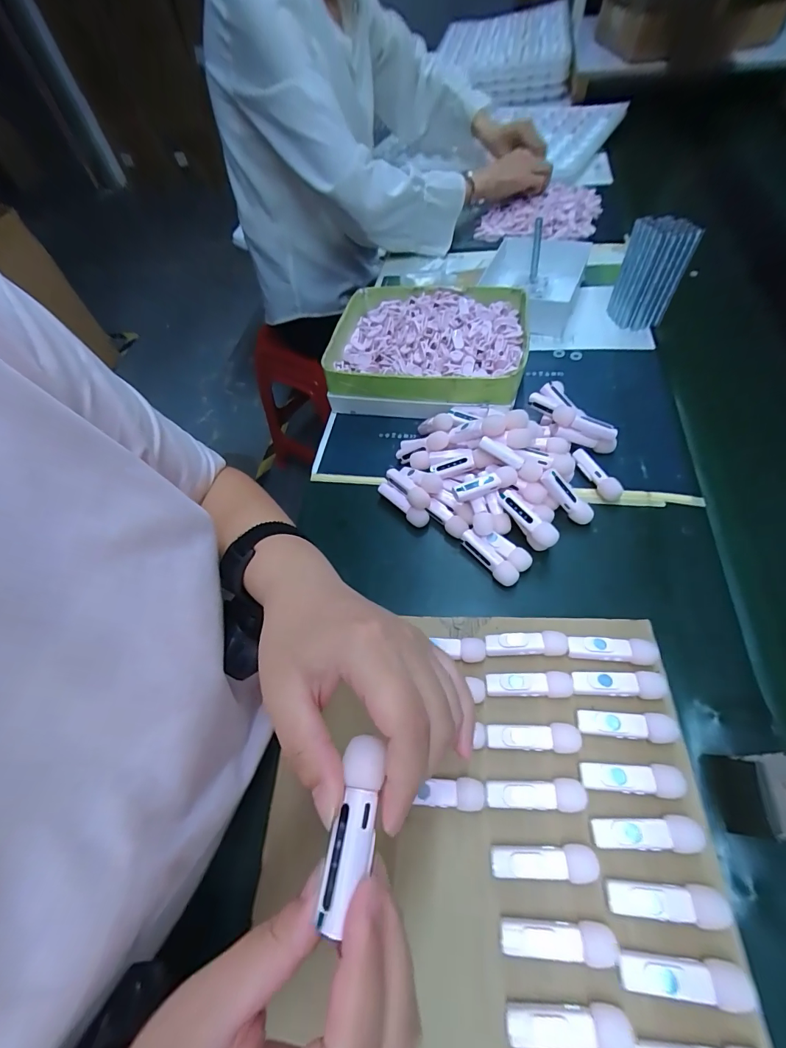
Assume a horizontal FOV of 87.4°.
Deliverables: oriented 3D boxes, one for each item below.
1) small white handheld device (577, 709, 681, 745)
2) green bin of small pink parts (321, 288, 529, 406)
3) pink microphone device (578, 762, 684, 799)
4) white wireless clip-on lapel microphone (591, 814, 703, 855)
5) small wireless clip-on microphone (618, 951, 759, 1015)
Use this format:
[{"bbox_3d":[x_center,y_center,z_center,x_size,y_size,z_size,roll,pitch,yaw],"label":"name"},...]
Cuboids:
[{"bbox_3d":[0.168,0.145,0.296,0.066,0.012,0.018,4,58,8],"label":"small white handheld device"},{"bbox_3d":[0.044,-0.233,0.516,0.238,0.048,0.188,11,60,12],"label":"green bin of small pink parts"},{"bbox_3d":[0.161,0.173,0.279,0.063,0.013,0.018,3,58,7],"label":"pink microphone device"},{"bbox_3d":[0.161,0.198,0.262,0.062,0.015,0.018,-4,58,2],"label":"white wireless clip-on lapel microphone"},{"bbox_3d":[0.162,0.253,0.229,0.066,0.014,0.019,4,58,7],"label":"small wireless clip-on microphone"}]

